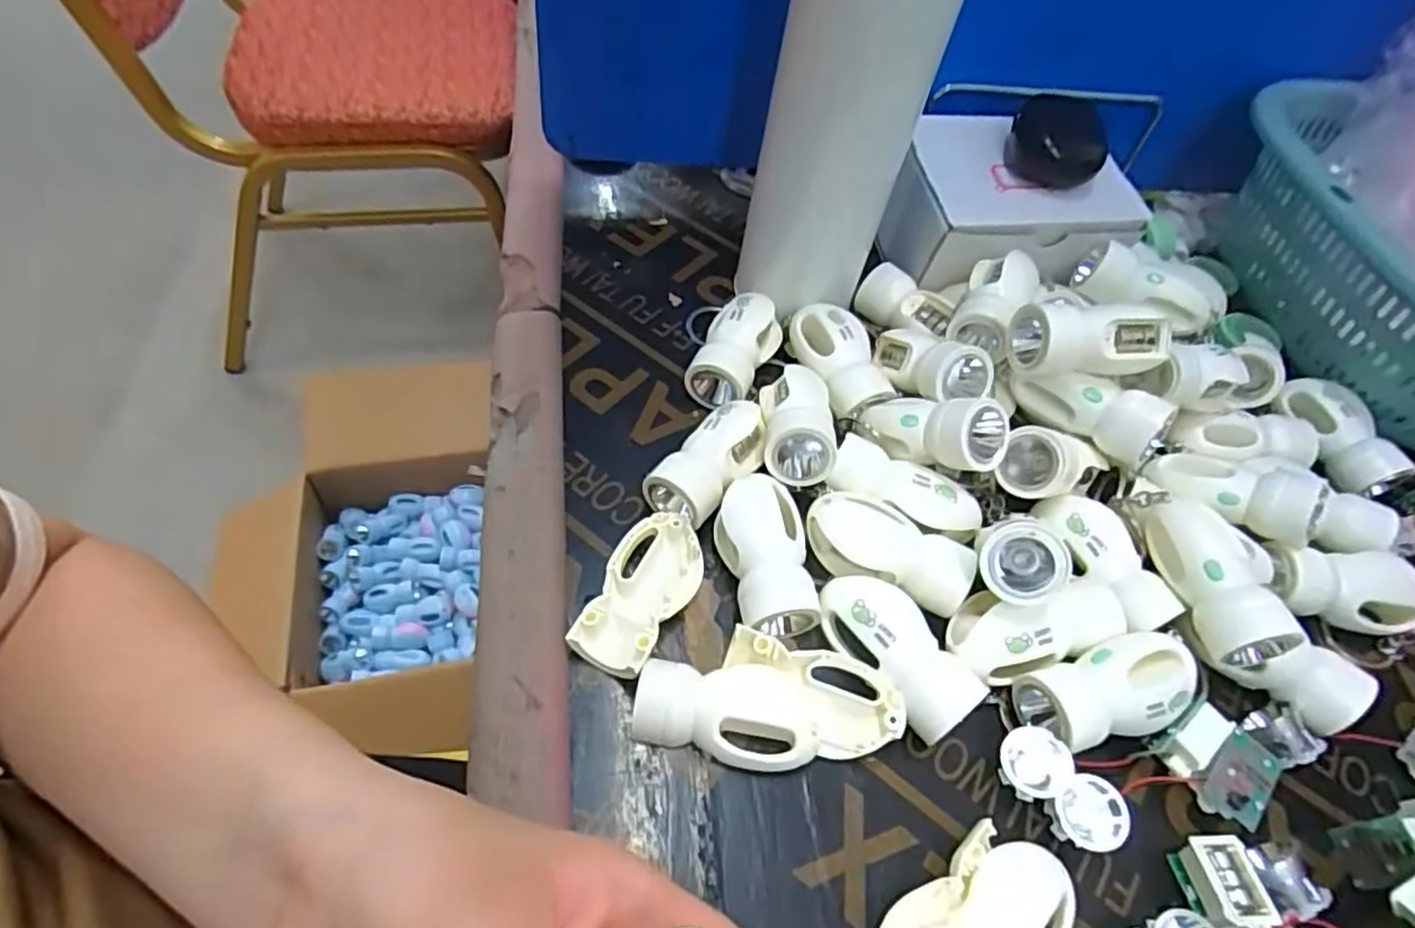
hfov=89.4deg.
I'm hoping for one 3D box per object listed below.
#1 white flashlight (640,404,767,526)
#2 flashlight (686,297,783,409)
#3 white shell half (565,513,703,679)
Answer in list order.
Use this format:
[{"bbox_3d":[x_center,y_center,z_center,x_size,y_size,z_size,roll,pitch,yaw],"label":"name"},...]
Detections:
[{"bbox_3d":[0.003,0.000,0.307,0.028,0.025,0.061,36,57,17],"label":"white flashlight"},{"bbox_3d":[0.014,-0.053,0.347,0.029,0.028,0.056,25,55,10],"label":"flashlight"},{"bbox_3d":[-0.025,0.050,0.278,0.032,0.015,0.064,23,54,8],"label":"white shell half"}]

